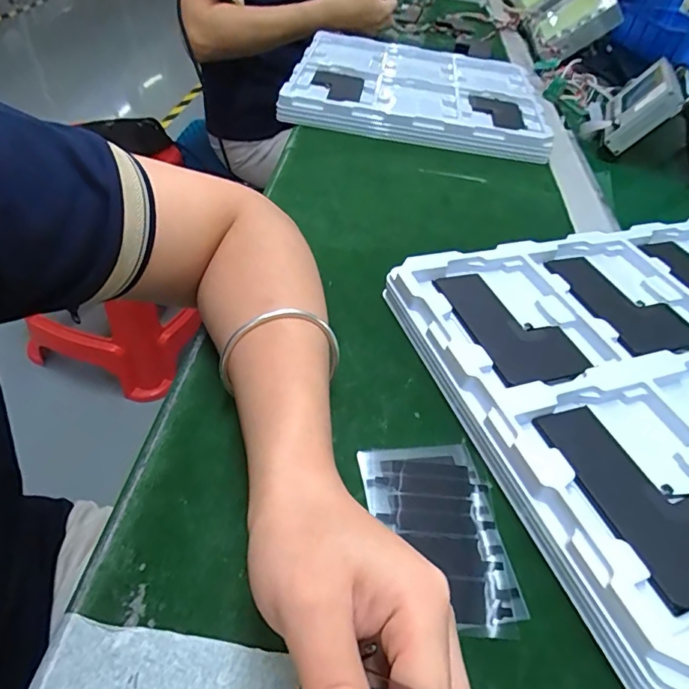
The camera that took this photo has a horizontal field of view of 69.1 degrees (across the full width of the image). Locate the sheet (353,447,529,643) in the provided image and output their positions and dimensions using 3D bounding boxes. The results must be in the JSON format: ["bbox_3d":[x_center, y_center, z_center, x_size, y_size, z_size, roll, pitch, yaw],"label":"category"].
[{"bbox_3d":[0.048,0.097,0.259,0.066,0.004,0.098,-2,48,-8],"label":"sheet"}]

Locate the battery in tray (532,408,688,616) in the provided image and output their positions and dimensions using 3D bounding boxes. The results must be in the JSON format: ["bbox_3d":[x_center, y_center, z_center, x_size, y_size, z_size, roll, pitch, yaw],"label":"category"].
[{"bbox_3d":[0.157,0.076,0.262,0.067,0.005,0.108,-8,46,-20],"label":"battery in tray"}]

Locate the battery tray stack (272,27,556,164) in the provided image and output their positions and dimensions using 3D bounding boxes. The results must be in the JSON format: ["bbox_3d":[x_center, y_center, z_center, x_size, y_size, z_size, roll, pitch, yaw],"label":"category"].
[{"bbox_3d":[0.104,-0.358,0.680,0.317,0.038,0.318,9,45,1],"label":"battery tray stack"}]

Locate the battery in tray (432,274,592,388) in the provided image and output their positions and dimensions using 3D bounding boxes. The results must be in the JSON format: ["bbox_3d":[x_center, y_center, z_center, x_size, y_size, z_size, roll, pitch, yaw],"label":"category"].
[{"bbox_3d":[0.115,-0.018,0.343,0.068,0.009,0.112,-10,48,-17],"label":"battery in tray"}]

